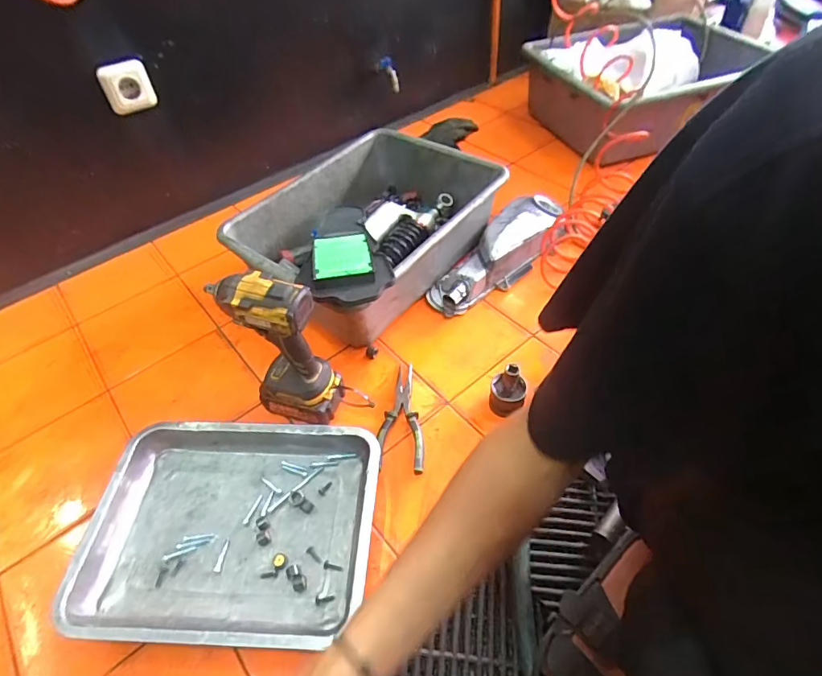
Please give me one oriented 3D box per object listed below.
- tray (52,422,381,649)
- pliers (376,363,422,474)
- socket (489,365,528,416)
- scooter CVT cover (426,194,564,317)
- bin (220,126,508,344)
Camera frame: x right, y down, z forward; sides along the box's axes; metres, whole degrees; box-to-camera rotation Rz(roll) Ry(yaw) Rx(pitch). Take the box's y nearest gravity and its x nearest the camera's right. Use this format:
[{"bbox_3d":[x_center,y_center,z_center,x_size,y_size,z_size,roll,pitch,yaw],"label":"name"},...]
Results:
[{"bbox_3d":[-0.225,0.238,0.585,0.353,0.052,0.259,0,50,4],"label":"tray"},{"bbox_3d":[-0.014,0.115,0.690,0.062,0.027,0.183,-2,49,3],"label":"pliers"},{"bbox_3d":[0.140,0.081,0.666,0.049,0.087,0.053,-2,49,3],"label":"socket"},{"bbox_3d":[0.173,-0.167,0.880,0.339,0.079,0.105,-34,55,-22],"label":"scooter CVT cover"},{"bbox_3d":[-0.077,-0.199,0.870,0.349,0.161,0.447,26,56,24],"label":"bin"}]

